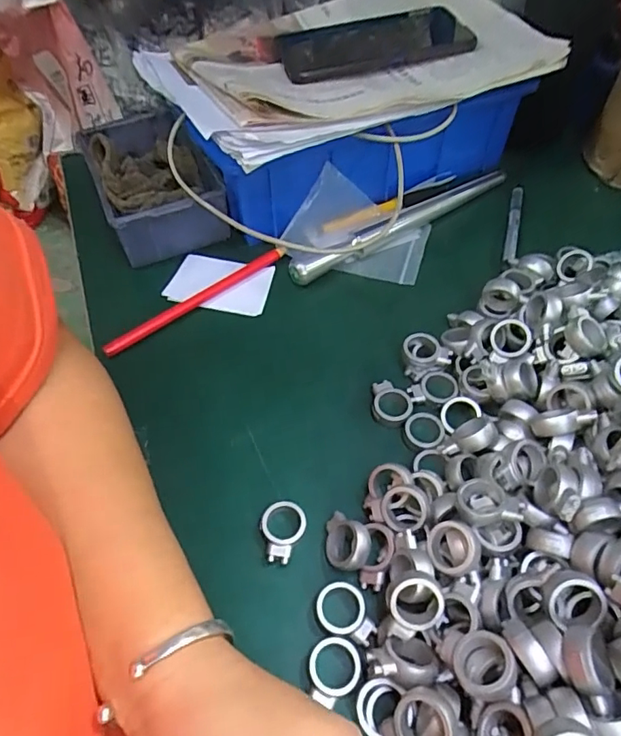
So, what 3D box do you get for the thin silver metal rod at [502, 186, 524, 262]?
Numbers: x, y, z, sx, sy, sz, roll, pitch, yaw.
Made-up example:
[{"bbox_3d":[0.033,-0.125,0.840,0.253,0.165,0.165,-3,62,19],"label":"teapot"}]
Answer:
[{"bbox_3d":[0.178,-0.127,0.456,0.011,0.009,0.093,12,56,13],"label":"thin silver metal rod"}]

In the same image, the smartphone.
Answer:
[{"bbox_3d":[0.051,-0.275,0.440,0.149,0.015,0.087,-12,54,-4],"label":"smartphone"}]

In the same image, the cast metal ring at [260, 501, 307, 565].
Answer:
[{"bbox_3d":[-0.017,0.095,0.301,0.026,0.010,0.034,10,56,13],"label":"cast metal ring"}]

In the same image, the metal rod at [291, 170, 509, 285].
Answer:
[{"bbox_3d":[0.080,-0.126,0.444,0.224,0.018,0.019,-30,57,-15],"label":"metal rod"}]

